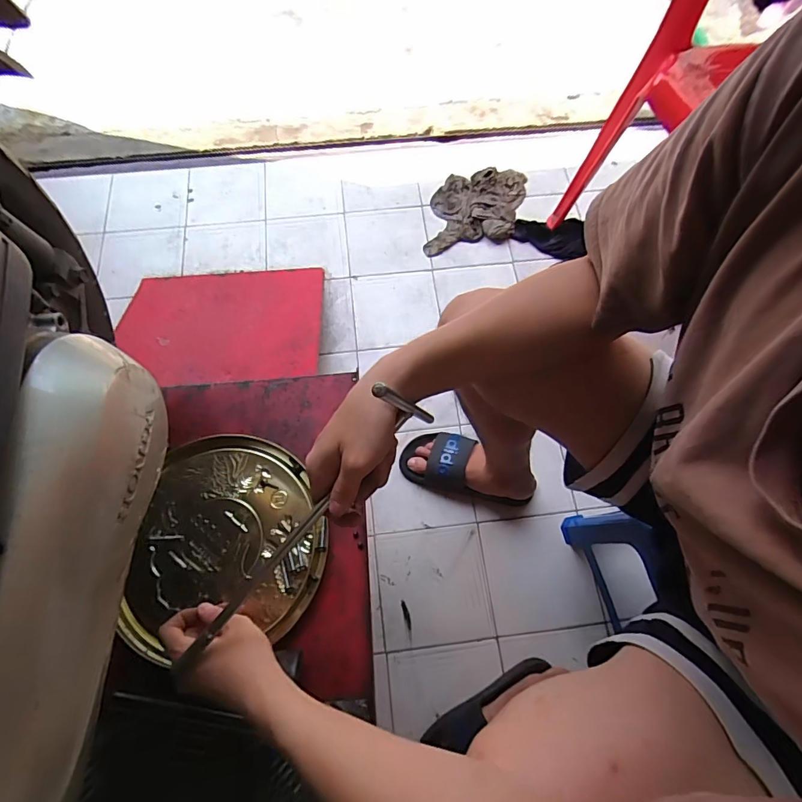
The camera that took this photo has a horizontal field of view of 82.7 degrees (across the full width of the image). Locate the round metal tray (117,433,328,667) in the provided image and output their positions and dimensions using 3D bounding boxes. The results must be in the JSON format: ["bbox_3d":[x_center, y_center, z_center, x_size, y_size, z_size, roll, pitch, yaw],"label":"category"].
[{"bbox_3d":[-0.205,0.167,0.553,0.220,0.014,0.246,4,70,2],"label":"round metal tray"}]

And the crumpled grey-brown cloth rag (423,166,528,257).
[{"bbox_3d":[0.190,-0.479,1.136,0.278,0.043,0.223,-5,69,-2],"label":"crumpled grey-brown cloth rag"}]

